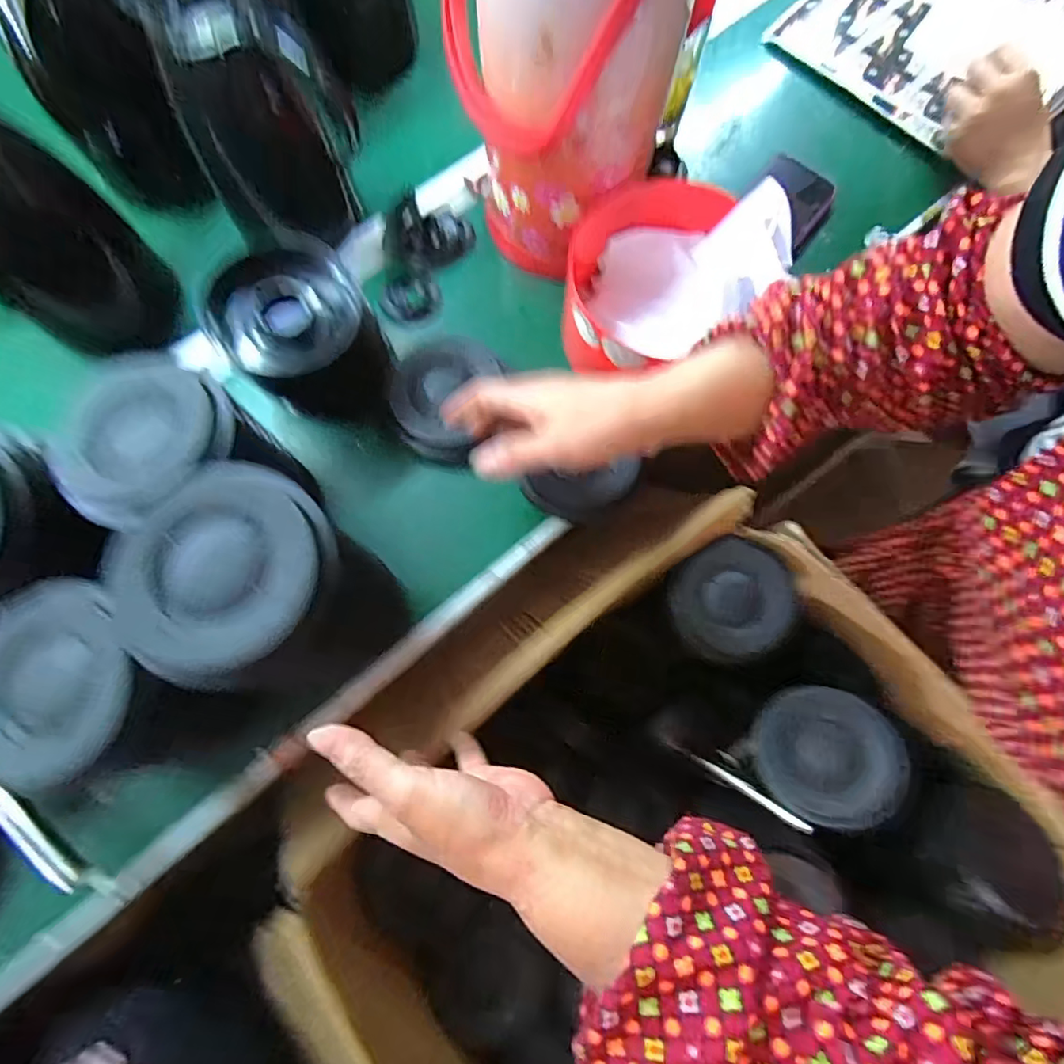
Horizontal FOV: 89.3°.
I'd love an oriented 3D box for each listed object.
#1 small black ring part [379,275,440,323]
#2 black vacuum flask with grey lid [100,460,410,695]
[{"bbox_3d":[-0.124,-0.239,0.551,0.059,0.010,0.050,-2,77,-1],"label":"small black ring part"},{"bbox_3d":[-0.177,0.043,0.389,0.118,0.195,0.125,-28,78,-7],"label":"black vacuum flask with grey lid"}]

